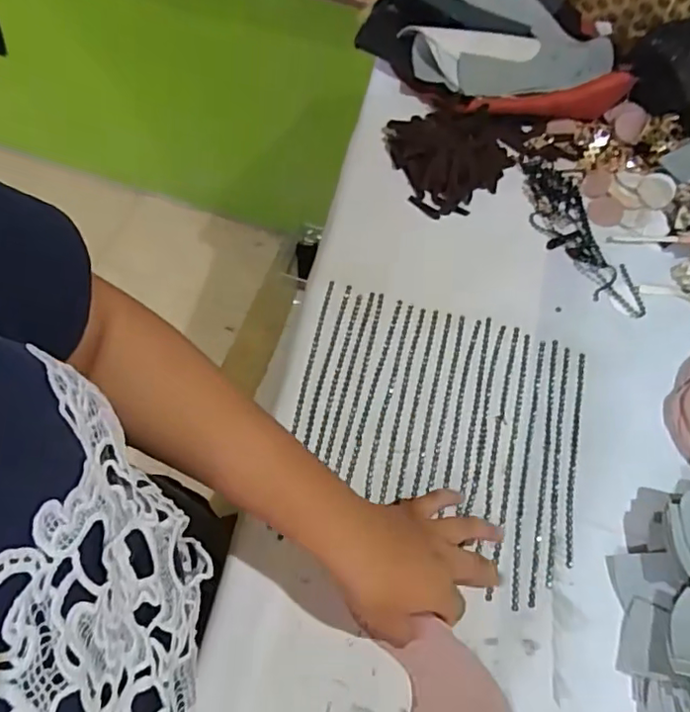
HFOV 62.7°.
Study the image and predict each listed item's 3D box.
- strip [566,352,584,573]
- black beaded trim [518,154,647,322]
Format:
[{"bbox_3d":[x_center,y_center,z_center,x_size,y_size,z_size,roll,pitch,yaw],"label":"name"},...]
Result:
[{"bbox_3d":[0.201,0.085,0.494,0.007,0.005,0.190,14,66,3],"label":"strip"},{"bbox_3d":[0.239,-0.125,0.585,0.062,0.007,0.199,-19,68,-11],"label":"black beaded trim"}]

